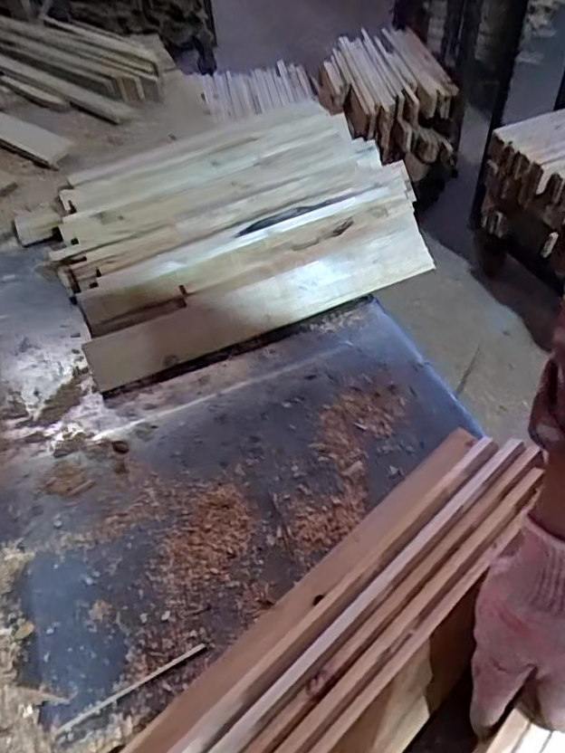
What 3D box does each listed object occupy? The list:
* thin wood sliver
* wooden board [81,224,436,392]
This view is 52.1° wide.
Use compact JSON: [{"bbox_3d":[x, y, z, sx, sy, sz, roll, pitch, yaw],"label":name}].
[{"bbox_3d":[-0.136,0.282,0.525,0.141,0.006,0.006,-26,53,-16],"label":"thin wood sliver"},{"bbox_3d":[-0.021,-0.102,0.795,0.493,0.021,0.070,-21,87,-10],"label":"wooden board"}]

